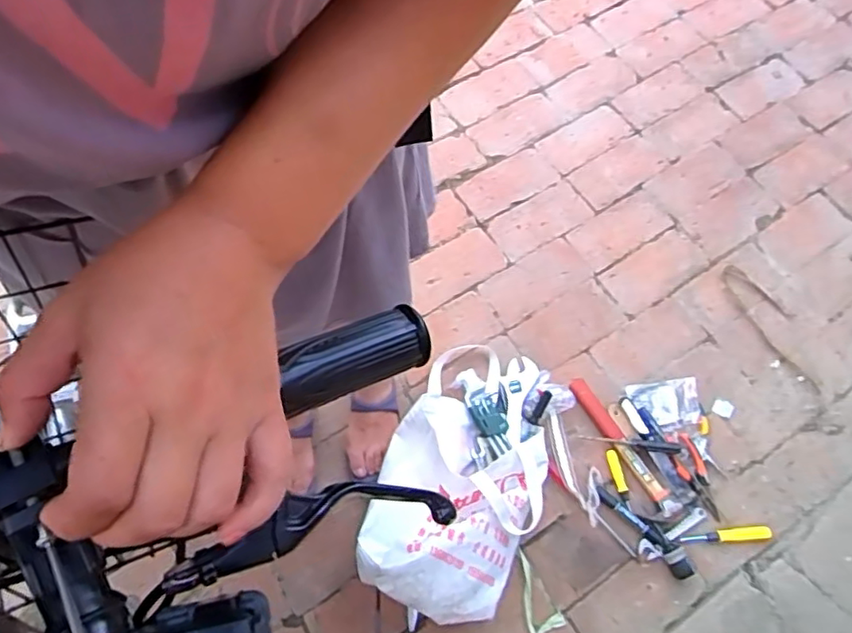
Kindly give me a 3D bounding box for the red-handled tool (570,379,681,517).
[{"bbox_3d":[0.365,0.240,1.140,0.038,0.021,0.287,-29,68,-14],"label":"red-handled tool"}]

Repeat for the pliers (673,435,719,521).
[{"bbox_3d":[0.494,0.293,1.115,0.054,0.025,0.151,-19,66,-10],"label":"pliers"}]

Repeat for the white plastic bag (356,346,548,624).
[{"bbox_3d":[0.073,0.249,1.039,0.275,0.206,0.478,20,68,6],"label":"white plastic bag"}]

